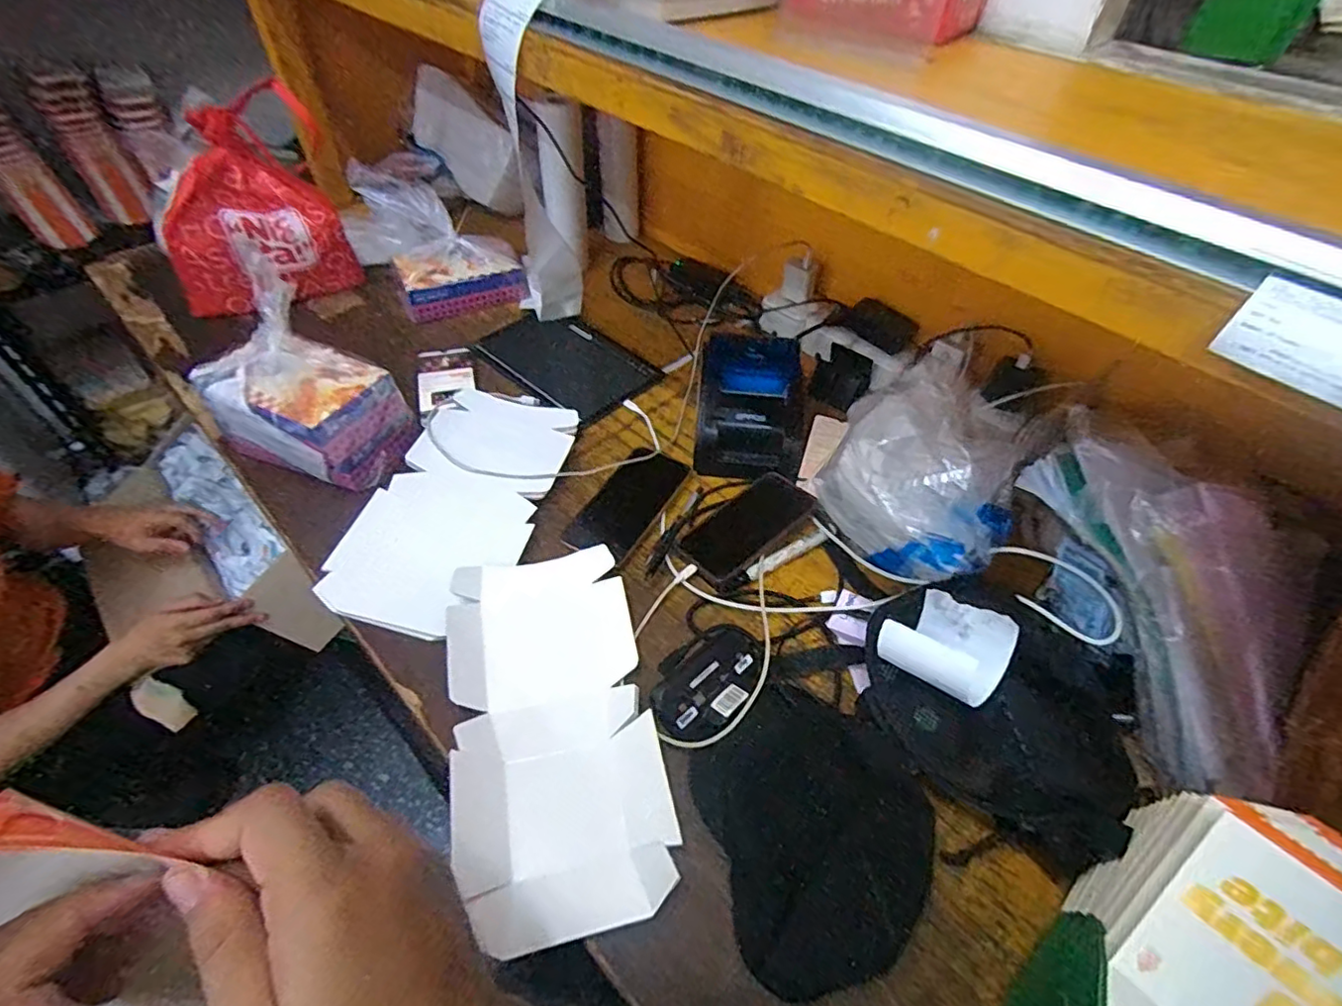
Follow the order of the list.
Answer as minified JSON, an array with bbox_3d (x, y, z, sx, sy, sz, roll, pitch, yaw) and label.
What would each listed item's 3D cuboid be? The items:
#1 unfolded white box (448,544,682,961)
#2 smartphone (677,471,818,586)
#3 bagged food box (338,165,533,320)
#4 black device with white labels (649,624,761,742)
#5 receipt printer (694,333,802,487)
[{"bbox_3d":[-0.103,0.187,0.521,0.166,0.031,0.313,-9,50,-11],"label":"unfolded white box"},{"bbox_3d":[0.086,0.023,0.669,0.166,0.015,0.081,-37,55,-23],"label":"smartphone"},{"bbox_3d":[-0.365,-0.406,0.929,0.215,0.145,0.198,-20,54,-20],"label":"bagged food box"},{"bbox_3d":[0.035,0.163,0.544,0.119,0.037,0.076,-30,58,-26],"label":"black device with white labels"},{"bbox_3d":[0.098,-0.121,0.748,0.129,0.101,0.169,6,49,1],"label":"receipt printer"}]

